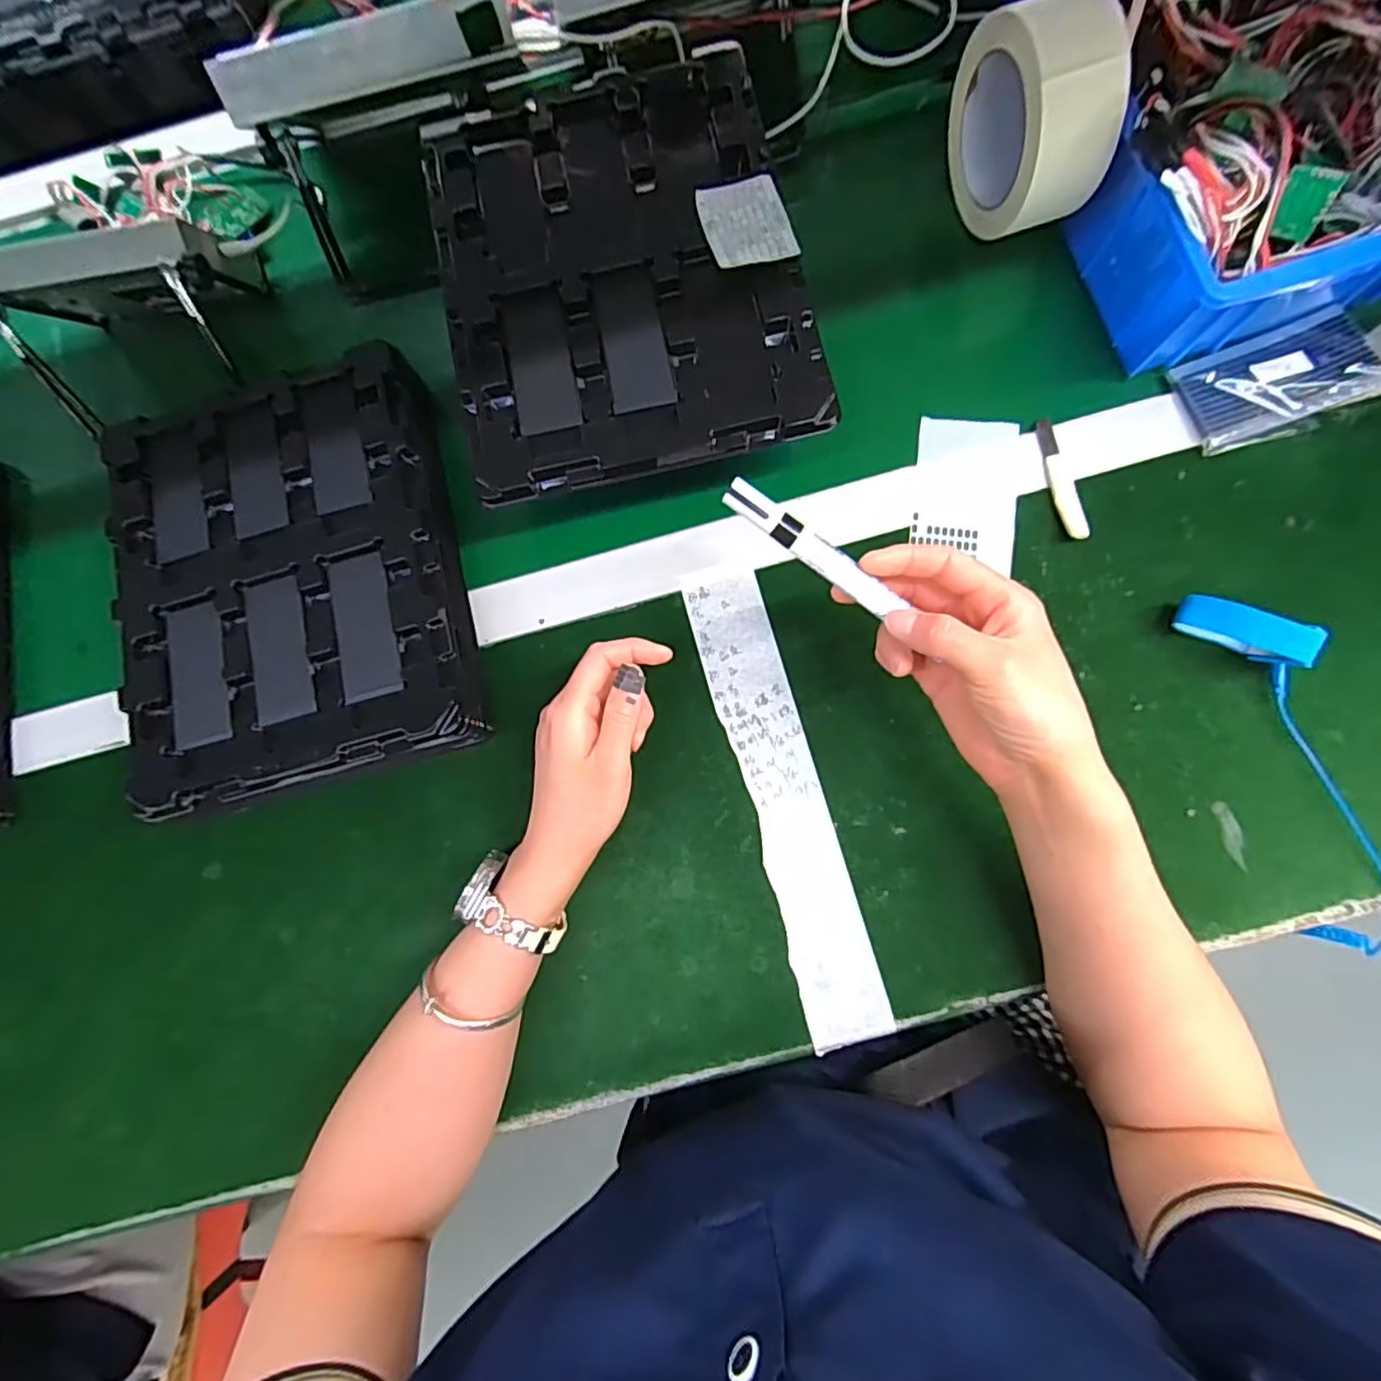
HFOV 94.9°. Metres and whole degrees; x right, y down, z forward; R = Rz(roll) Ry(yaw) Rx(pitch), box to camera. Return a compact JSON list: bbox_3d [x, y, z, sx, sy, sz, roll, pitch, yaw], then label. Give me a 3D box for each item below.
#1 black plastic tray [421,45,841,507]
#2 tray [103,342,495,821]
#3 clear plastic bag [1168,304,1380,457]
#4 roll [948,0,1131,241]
[{"bbox_3d":[-0.046,-0.264,0.394,0.215,0.015,0.271,-12,81,3],"label":"black plastic tray"},{"bbox_3d":[-0.268,-0.073,0.426,0.220,0.045,0.272,-14,81,2],"label":"tray"},{"bbox_3d":[0.381,-0.200,0.411,0.116,0.016,0.067,-20,81,1],"label":"clear plastic bag"},{"bbox_3d":[0.211,-0.358,0.396,0.054,0.107,0.117,-23,81,1],"label":"roll"}]

